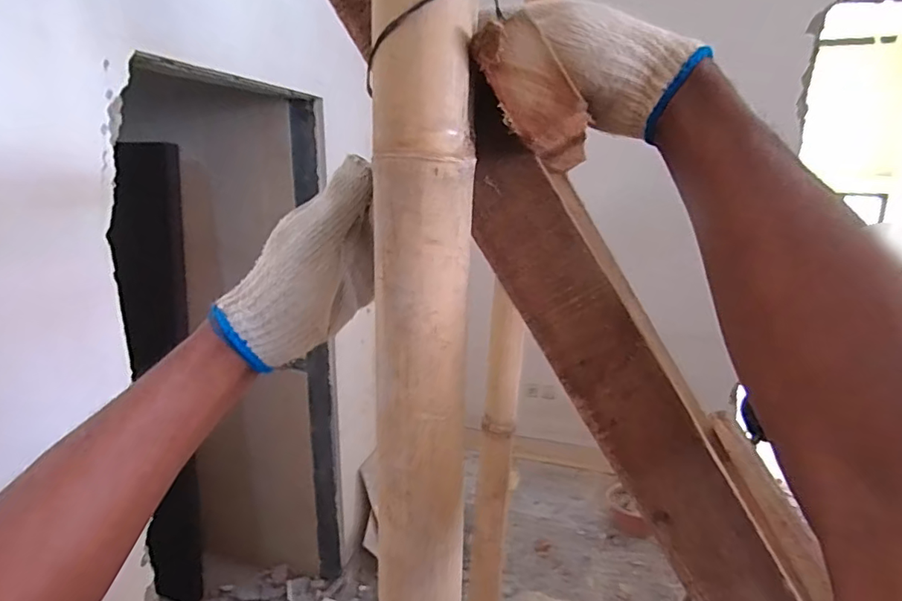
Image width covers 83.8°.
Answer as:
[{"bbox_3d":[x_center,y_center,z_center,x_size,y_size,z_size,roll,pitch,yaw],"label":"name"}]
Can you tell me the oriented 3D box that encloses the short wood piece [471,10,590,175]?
[{"bbox_3d":[0.041,-0.098,0.244,0.031,0.075,0.011,-37,13,8],"label":"short wood piece"}]

